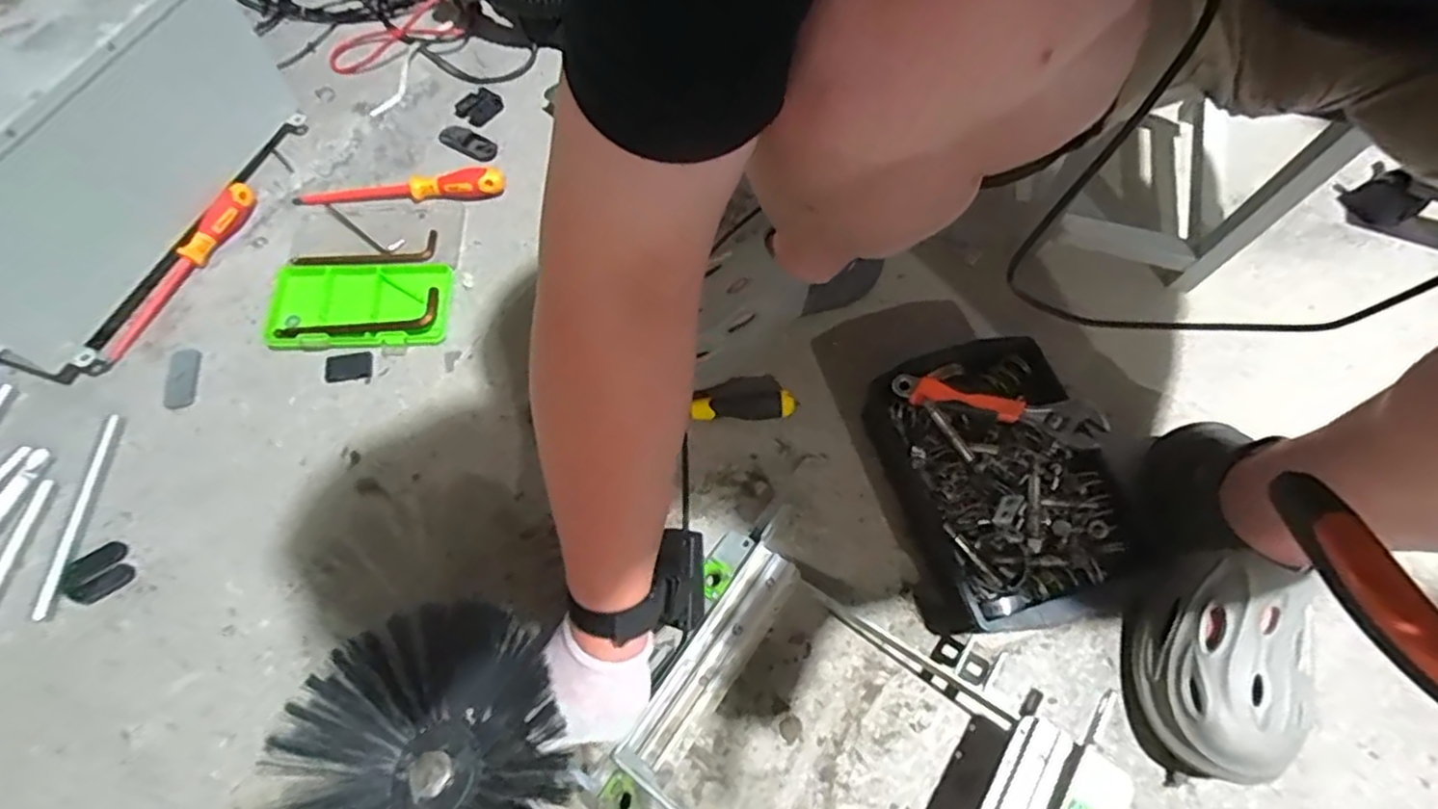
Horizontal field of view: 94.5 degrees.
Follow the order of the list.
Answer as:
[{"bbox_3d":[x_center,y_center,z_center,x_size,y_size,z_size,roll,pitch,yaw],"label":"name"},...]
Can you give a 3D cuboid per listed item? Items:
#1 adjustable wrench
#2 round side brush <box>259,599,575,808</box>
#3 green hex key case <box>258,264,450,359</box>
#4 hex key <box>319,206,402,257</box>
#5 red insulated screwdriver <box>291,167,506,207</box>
[{"bbox_3d":[0.257,0.008,0.606,0.193,0.024,0.044,10,64,6],"label":"adjustable wrench"},{"bbox_3d":[-0.209,0.254,0.458,0.199,0.066,0.208,0,63,1],"label":"round side brush"},{"bbox_3d":[-0.399,-0.113,0.734,0.194,0.027,0.114,2,65,1],"label":"green hex key case"},{"bbox_3d":[-0.429,-0.215,0.801,0.119,0.010,0.028,33,69,14],"label":"hex key"},{"bbox_3d":[-0.385,-0.265,0.805,0.244,0.029,0.036,-5,65,-3],"label":"red insulated screwdriver"}]

